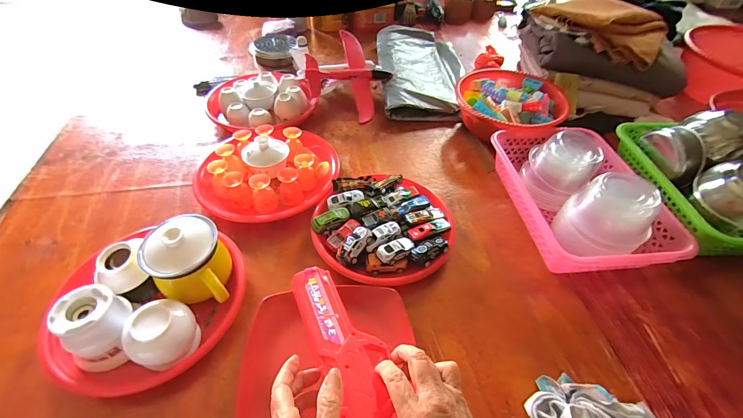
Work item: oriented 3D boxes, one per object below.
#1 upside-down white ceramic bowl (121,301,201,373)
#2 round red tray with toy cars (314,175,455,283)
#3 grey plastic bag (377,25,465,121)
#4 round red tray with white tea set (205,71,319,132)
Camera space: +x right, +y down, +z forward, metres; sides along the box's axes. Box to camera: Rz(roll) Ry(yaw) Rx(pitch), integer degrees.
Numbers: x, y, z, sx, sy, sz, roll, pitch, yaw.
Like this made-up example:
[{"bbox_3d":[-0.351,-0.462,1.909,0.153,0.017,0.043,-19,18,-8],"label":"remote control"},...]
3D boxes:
[{"bbox_3d":[-0.253,0.152,0.408,0.063,0.072,0.069,17,50,13],"label":"upside-down white ceramic bowl"},{"bbox_3d":[0.020,0.024,0.553,0.220,0.046,0.208,1,48,-1],"label":"round red tray with toy cars"},{"bbox_3d":[0.138,-0.384,0.918,0.236,0.045,0.442,0,48,-2],"label":"grey plastic bag"},{"bbox_3d":[-0.252,-0.256,0.785,0.247,0.065,0.216,-22,53,-20],"label":"round red tray with white tea set"}]

